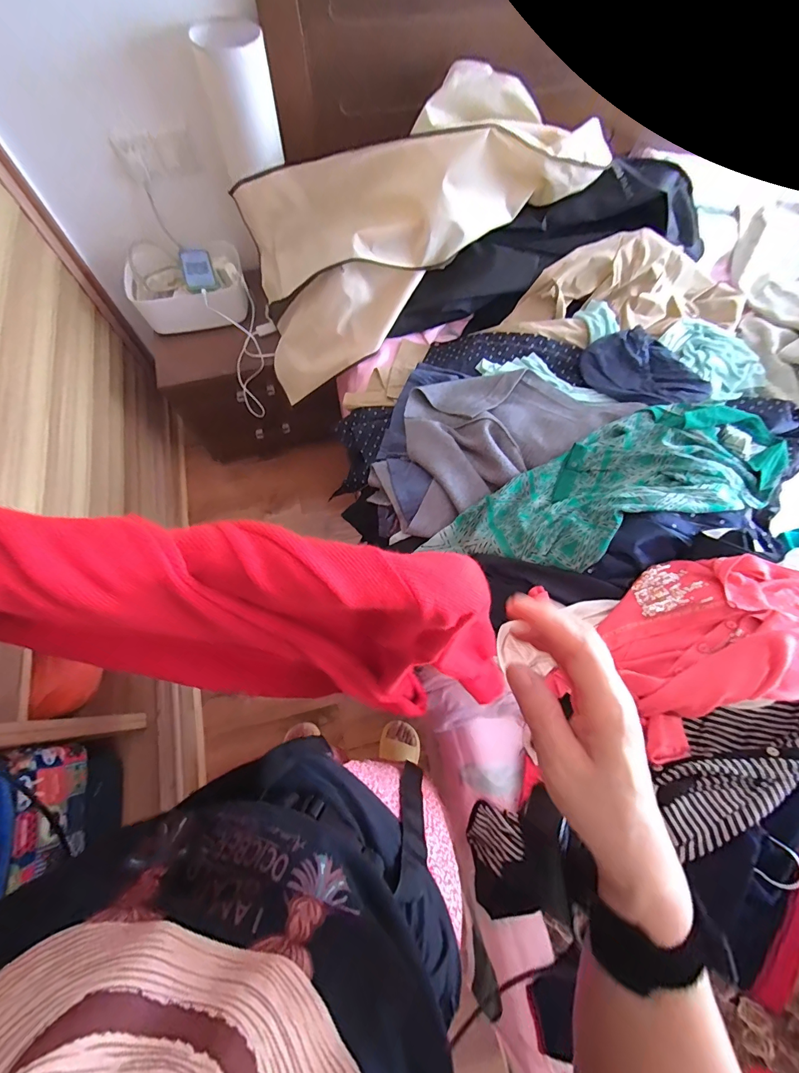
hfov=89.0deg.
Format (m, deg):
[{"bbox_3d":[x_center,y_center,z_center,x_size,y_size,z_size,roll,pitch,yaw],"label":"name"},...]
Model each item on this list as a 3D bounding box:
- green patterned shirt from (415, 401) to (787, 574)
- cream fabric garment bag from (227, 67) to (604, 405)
[{"bbox_3d":[0.395,-0.081,0.759,0.710,0.131,0.226,-20,70,-8],"label":"green patterned shirt"},{"bbox_3d":[-0.014,-0.759,1.014,0.786,0.410,0.439,-25,71,-10],"label":"cream fabric garment bag"}]

